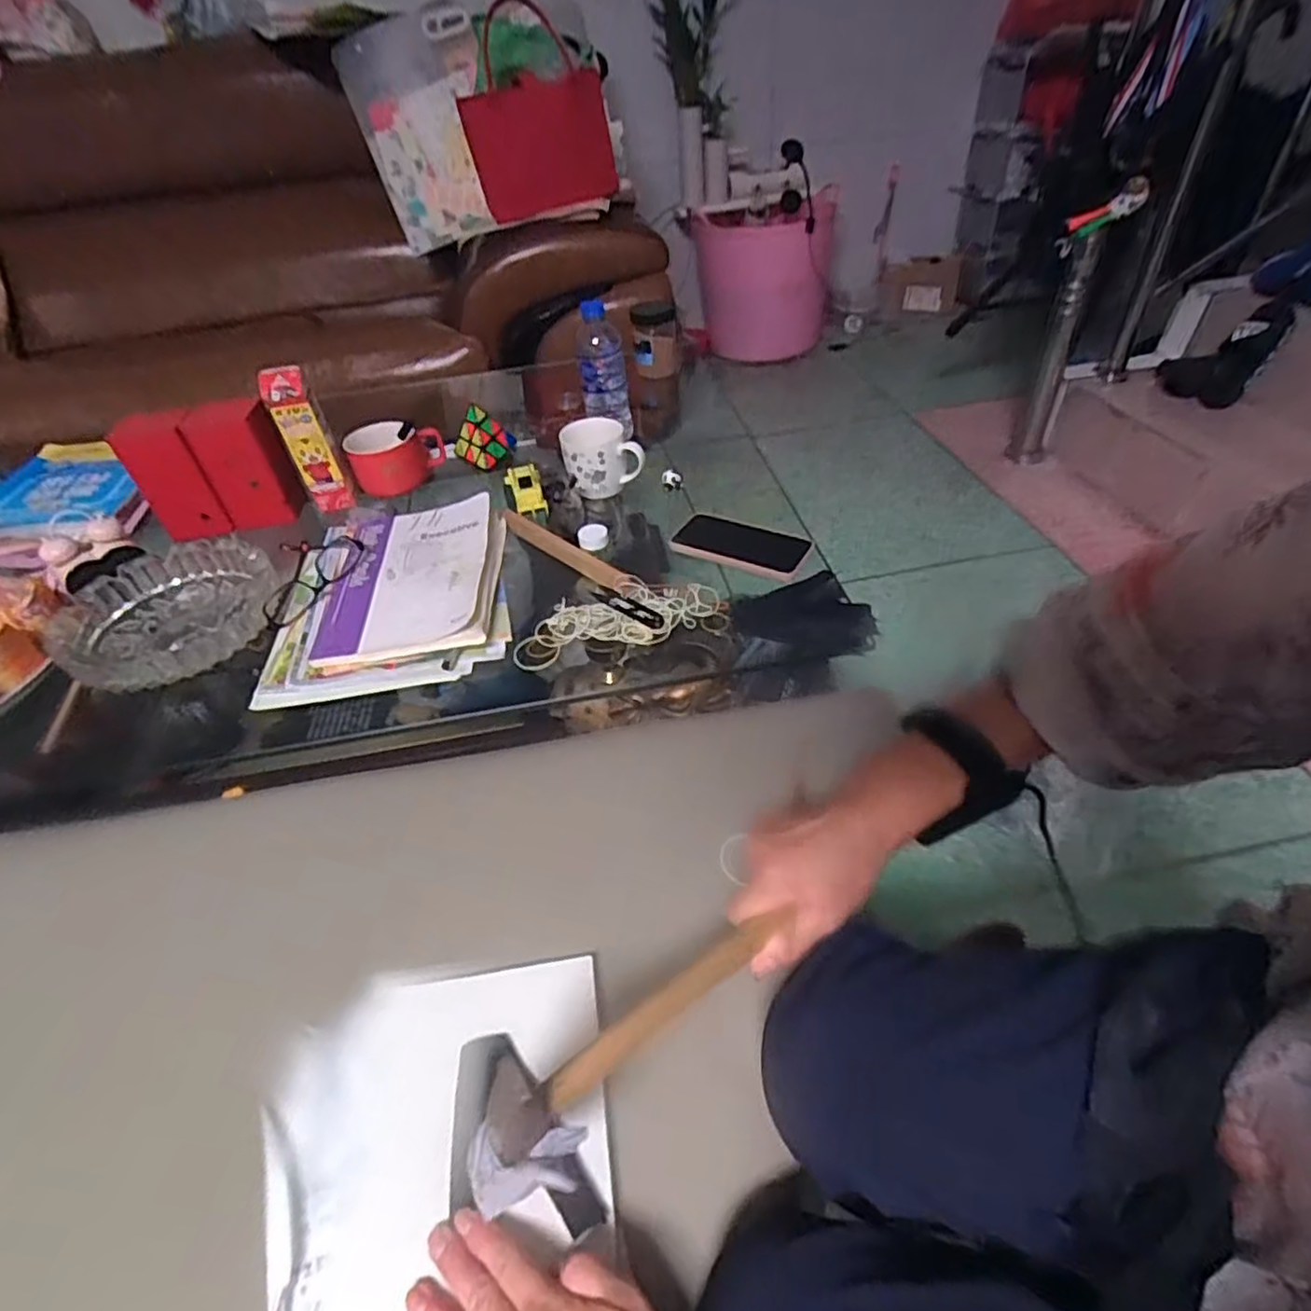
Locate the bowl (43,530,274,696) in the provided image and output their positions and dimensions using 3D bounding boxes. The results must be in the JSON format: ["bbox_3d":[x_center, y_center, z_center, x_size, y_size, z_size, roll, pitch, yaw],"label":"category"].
[{"bbox_3d":[-0.512,-0.042,0.729,0.214,0.053,0.205,-4,42,4],"label":"bowl"}]

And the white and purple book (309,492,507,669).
[{"bbox_3d":[-0.270,-0.095,0.759,0.184,0.024,0.265,-8,42,-1],"label":"white and purple book"}]

